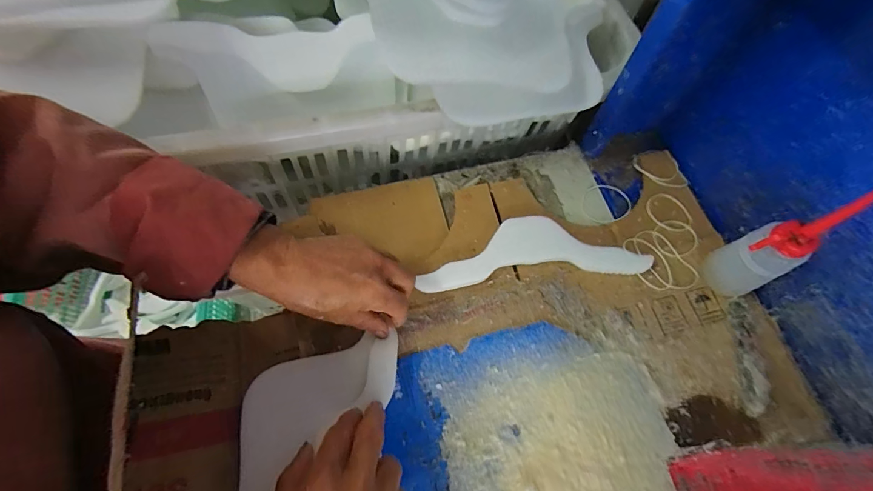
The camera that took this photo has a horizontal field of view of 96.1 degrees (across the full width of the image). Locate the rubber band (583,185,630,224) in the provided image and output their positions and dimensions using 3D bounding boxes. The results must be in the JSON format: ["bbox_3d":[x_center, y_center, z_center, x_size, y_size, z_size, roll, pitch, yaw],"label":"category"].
[{"bbox_3d":[0.209,-0.051,0.482,0.057,0.005,0.065,15,58,11],"label":"rubber band"}]

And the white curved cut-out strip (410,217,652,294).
[{"bbox_3d":[0.104,0.005,0.436,0.250,0.024,0.070,-5,66,-4],"label":"white curved cut-out strip"}]

